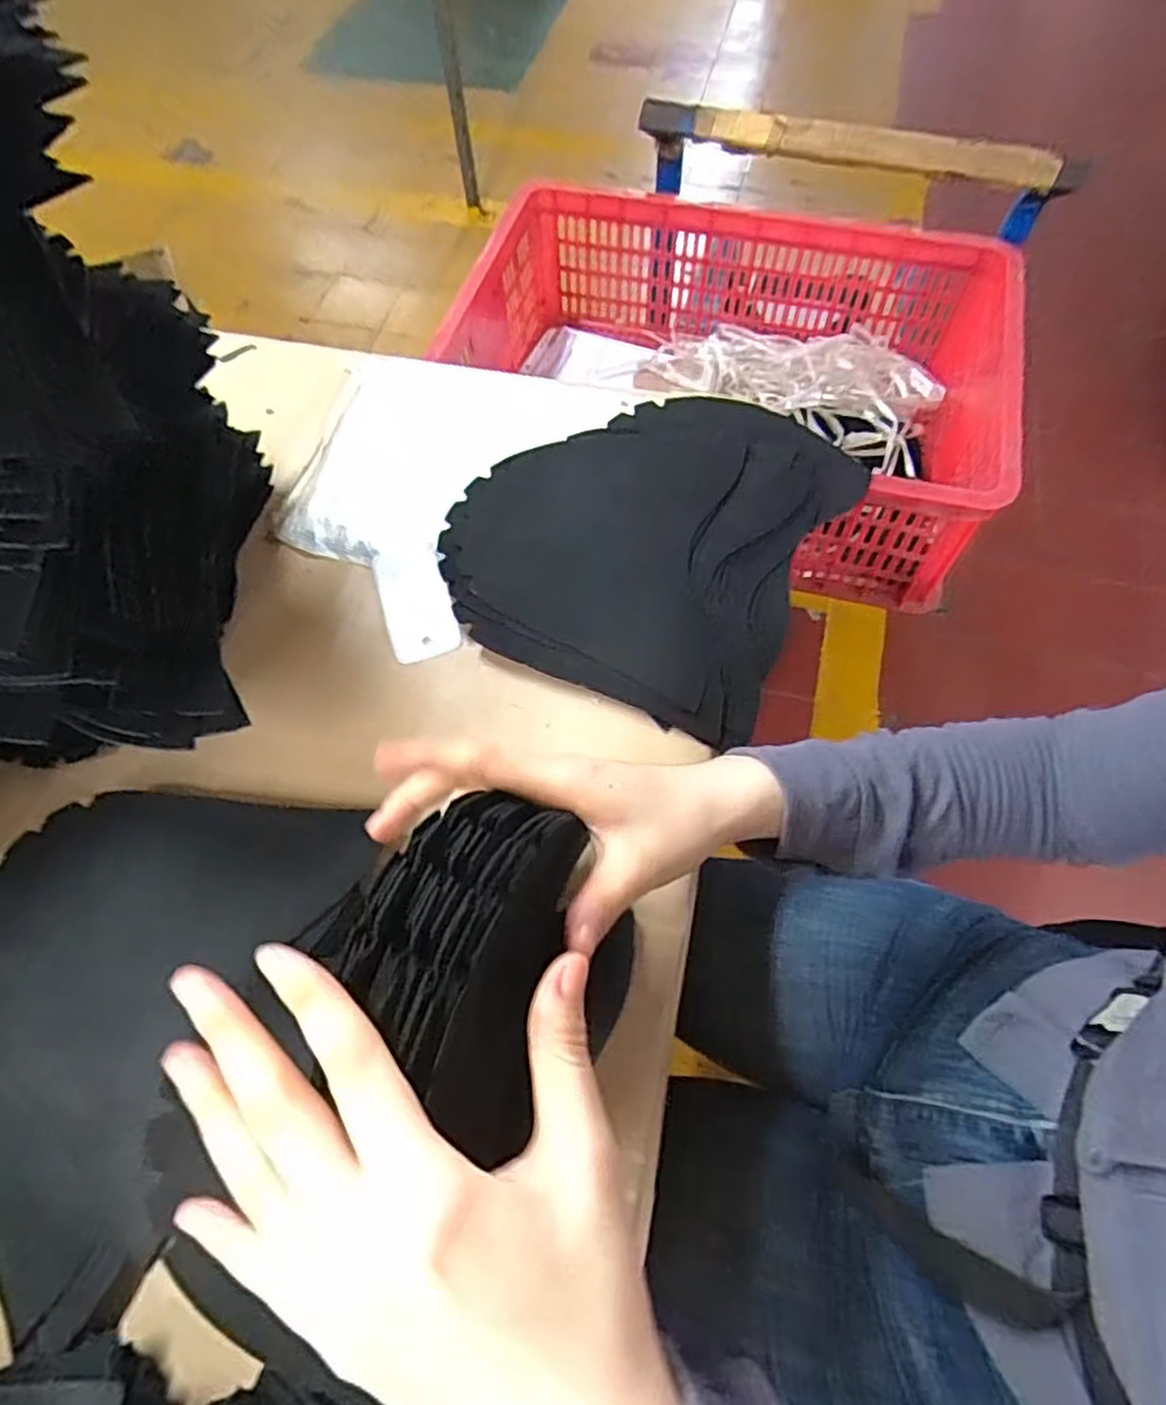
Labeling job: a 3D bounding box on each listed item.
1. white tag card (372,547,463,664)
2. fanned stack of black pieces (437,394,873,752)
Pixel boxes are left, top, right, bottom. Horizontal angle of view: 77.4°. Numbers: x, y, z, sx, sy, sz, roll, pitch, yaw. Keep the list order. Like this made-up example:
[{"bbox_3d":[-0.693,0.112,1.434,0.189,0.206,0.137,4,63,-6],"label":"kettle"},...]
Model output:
[{"bbox_3d":[-0.129,-0.079,0.562,0.055,0.006,0.097,-22,74,10],"label":"white tag card"},{"bbox_3d":[0.051,-0.138,0.576,0.265,0.047,0.297,24,66,13],"label":"fanned stack of black pieces"}]

